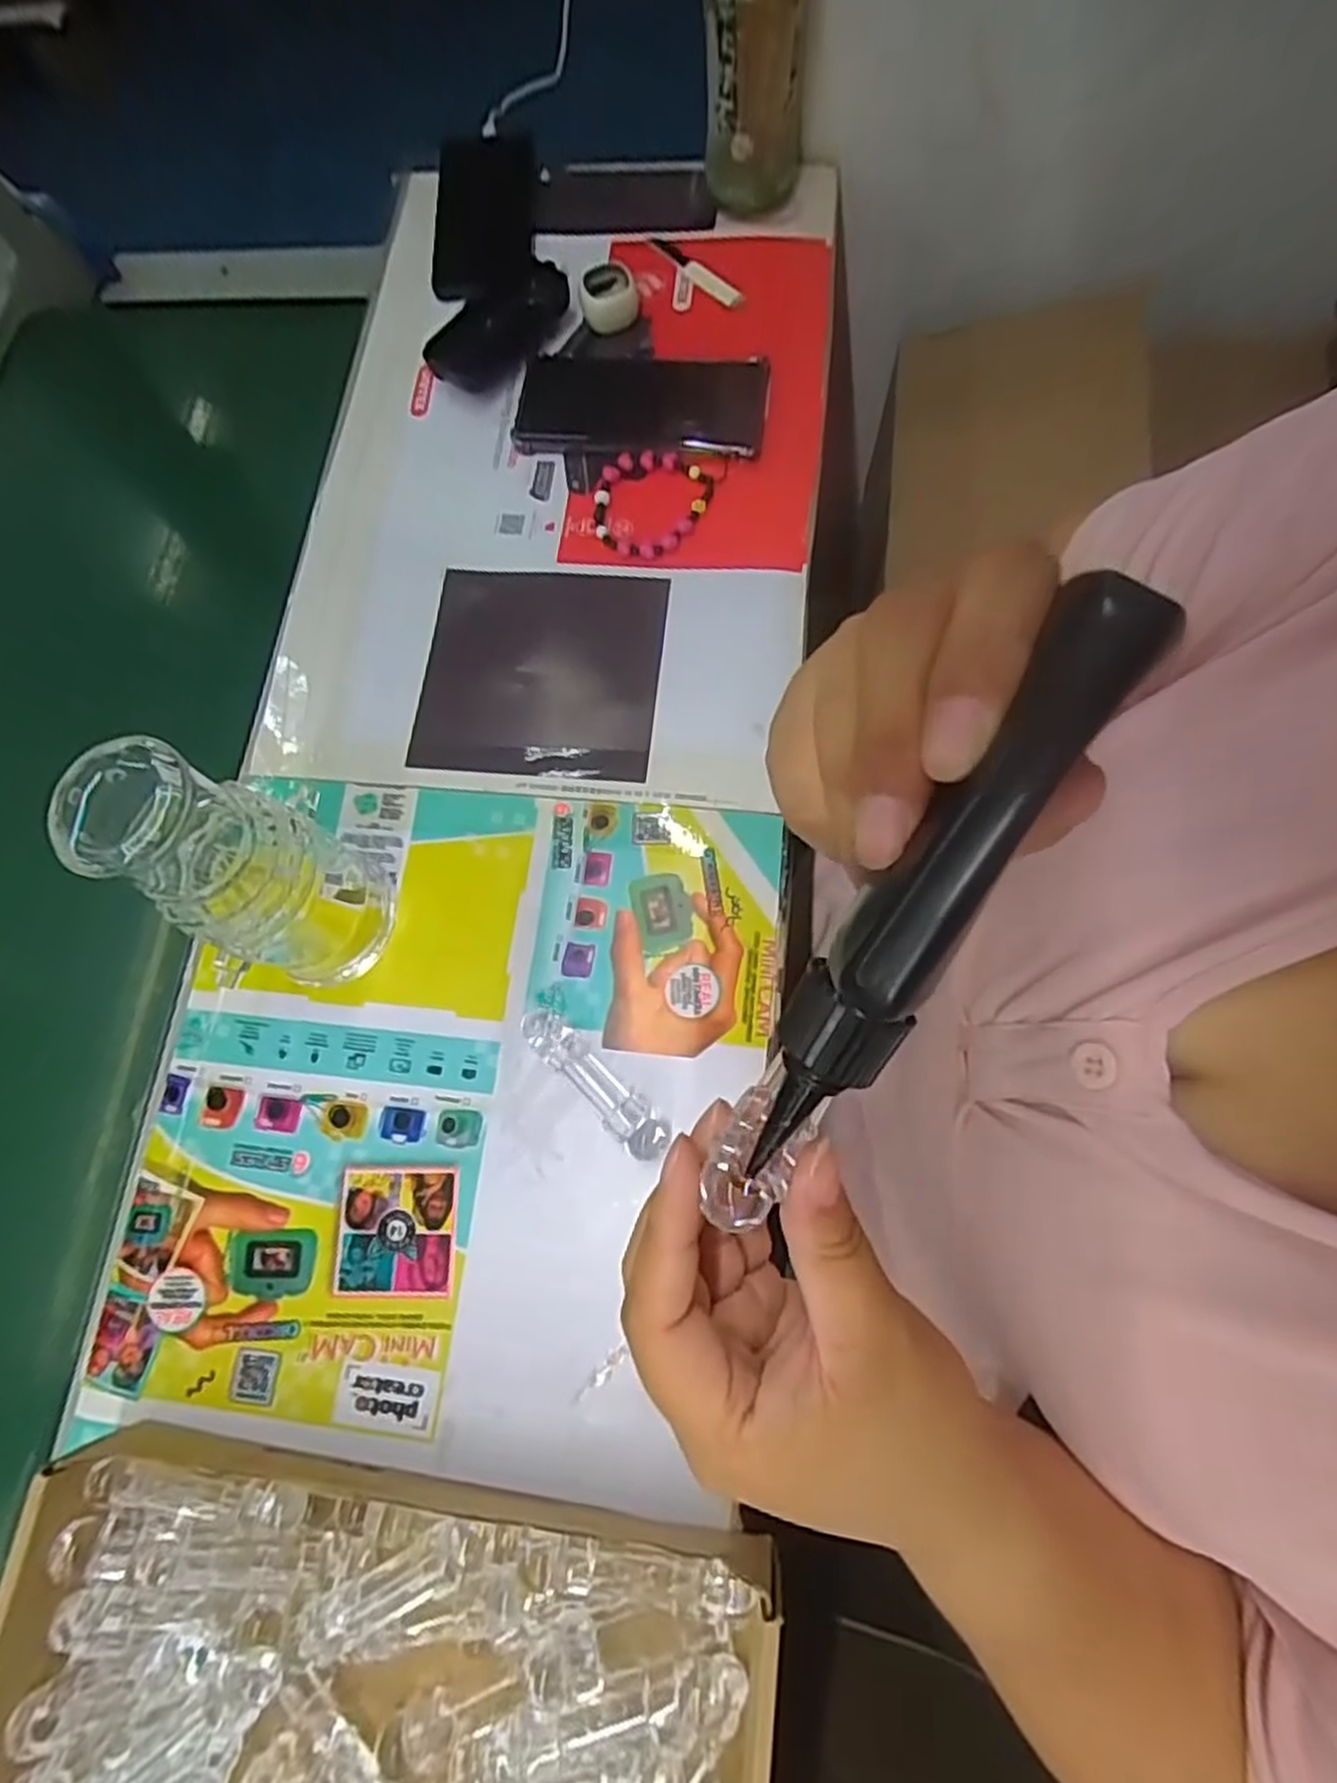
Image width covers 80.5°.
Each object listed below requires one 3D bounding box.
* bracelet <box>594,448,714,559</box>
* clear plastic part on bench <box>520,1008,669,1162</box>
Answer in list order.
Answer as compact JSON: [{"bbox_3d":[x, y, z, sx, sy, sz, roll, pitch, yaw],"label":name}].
[{"bbox_3d":[-0.013,-0.246,0.502,0.070,0.012,0.075,0,75,1],"label":"bracelet"},{"bbox_3d":[-0.039,0.098,0.406,0.095,0.020,0.023,41,80,15],"label":"clear plastic part on bench"}]

